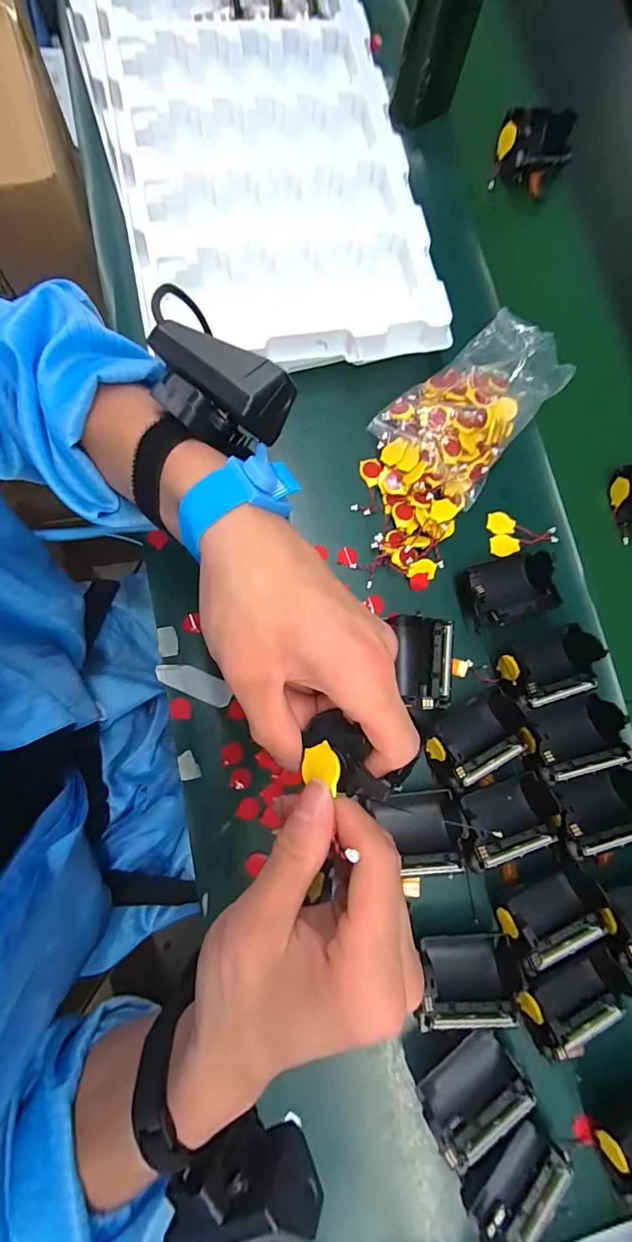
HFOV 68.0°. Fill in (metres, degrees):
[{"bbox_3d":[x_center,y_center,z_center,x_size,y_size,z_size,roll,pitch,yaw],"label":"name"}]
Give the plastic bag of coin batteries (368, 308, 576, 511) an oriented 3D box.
[{"bbox_3d":[0.133,-0.179,0.397,0.105,0.047,0.168,44,78,3],"label":"plastic bag of coin batteries"}]

